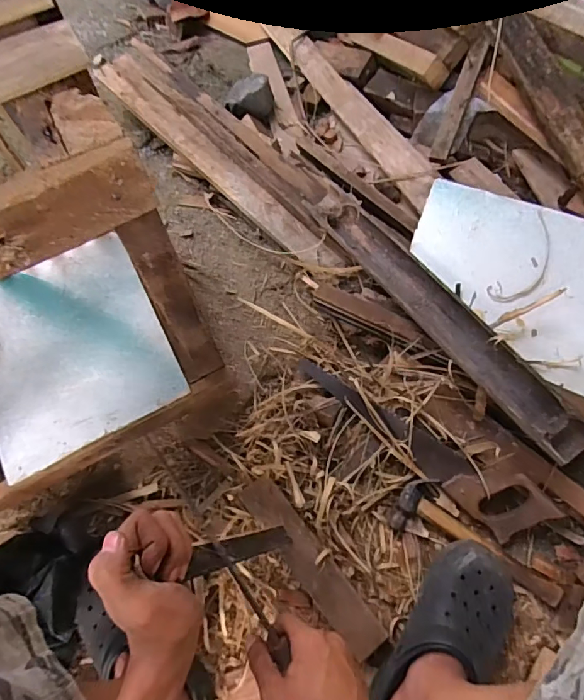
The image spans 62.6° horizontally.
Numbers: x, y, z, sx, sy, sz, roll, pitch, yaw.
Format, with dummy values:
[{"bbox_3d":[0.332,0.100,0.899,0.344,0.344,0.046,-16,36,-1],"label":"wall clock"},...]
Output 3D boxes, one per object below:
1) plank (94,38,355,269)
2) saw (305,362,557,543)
[{"bbox_3d":[-0.144,-0.423,0.988,0.138,0.047,0.768,-42,73,-13],"label":"plank"},{"bbox_3d":[0.193,0.129,0.734,0.419,0.021,0.089,39,98,14],"label":"saw"}]

